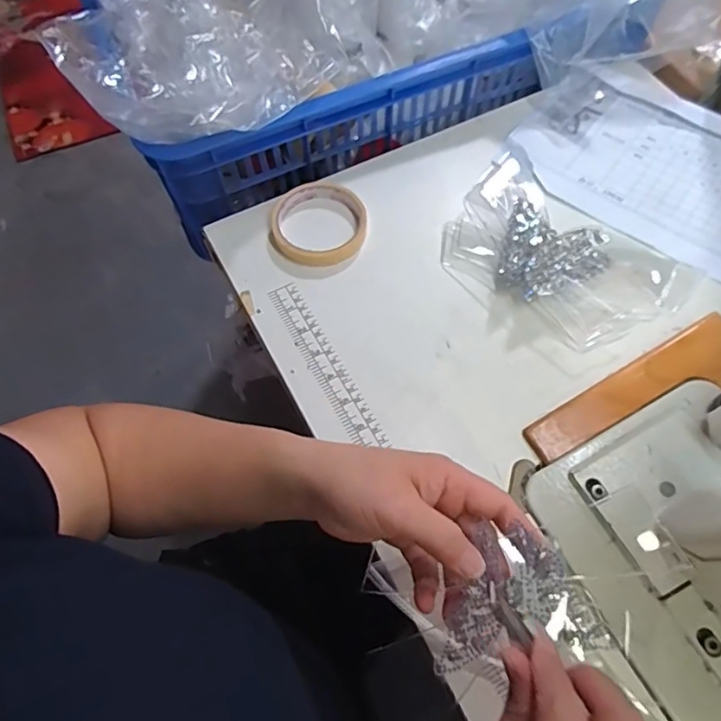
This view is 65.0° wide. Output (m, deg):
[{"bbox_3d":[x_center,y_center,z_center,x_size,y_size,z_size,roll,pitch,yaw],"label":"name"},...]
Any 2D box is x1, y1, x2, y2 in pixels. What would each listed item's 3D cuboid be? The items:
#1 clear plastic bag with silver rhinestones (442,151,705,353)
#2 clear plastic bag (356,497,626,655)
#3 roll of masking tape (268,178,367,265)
[{"bbox_3d":[0.176,-0.102,0.501,0.212,0.047,0.151,41,71,19],"label":"clear plastic bag with silver rhinestones"},{"bbox_3d":[0.079,0.123,0.301,0.085,0.009,0.066,-14,77,11],"label":"clear plastic bag"},{"bbox_3d":[-0.040,-0.132,0.540,0.088,0.015,0.092,-1,64,1],"label":"roll of masking tape"}]

